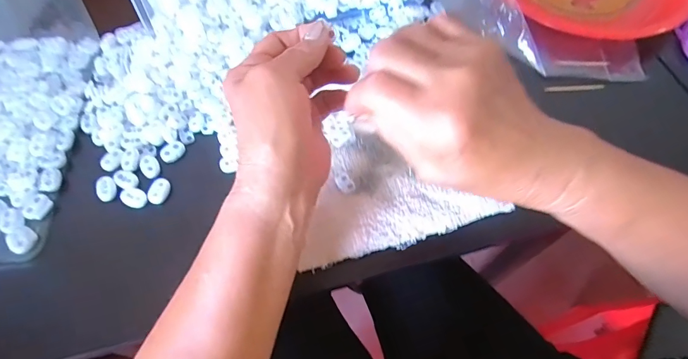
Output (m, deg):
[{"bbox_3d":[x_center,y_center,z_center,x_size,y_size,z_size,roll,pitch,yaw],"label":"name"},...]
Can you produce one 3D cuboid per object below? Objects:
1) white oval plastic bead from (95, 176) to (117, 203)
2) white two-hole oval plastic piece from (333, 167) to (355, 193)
[{"bbox_3d":[-0.211,0.008,0.357,0.016,0.004,0.025,-23,64,-11],"label":"white oval plastic bead"},{"bbox_3d":[-0.001,0.000,0.340,0.012,0.004,0.028,-29,65,-14],"label":"white two-hole oval plastic piece"}]

